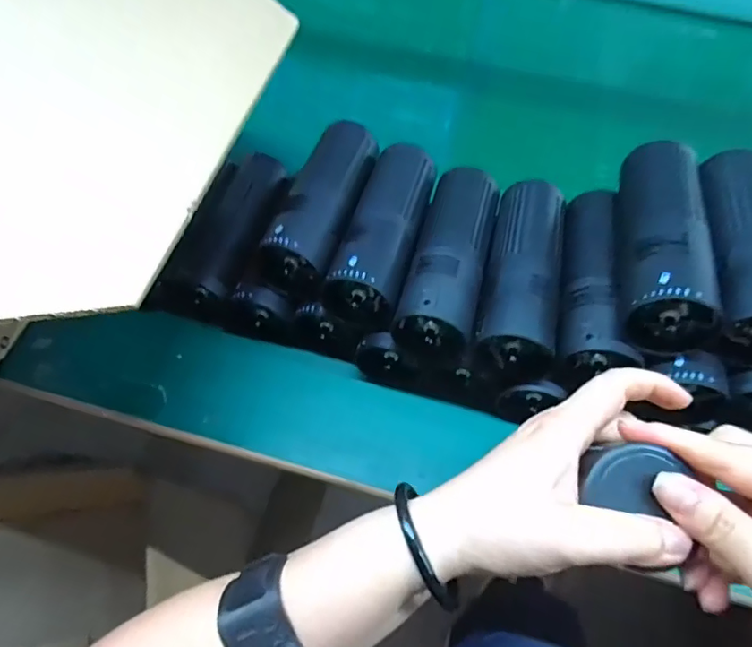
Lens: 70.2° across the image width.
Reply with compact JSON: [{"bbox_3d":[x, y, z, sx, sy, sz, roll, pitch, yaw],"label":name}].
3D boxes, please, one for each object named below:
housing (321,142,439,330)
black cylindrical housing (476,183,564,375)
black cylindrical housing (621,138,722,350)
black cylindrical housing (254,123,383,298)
[{"bbox_3d":[0.007,-0.073,0.427,0.055,0.049,0.163,14,56,6],"label":"housing"},{"bbox_3d":[0.113,-0.039,0.411,0.056,0.053,0.163,15,56,7],"label":"black cylindrical housing"},{"bbox_3d":[0.196,-0.066,0.369,0.055,0.051,0.165,11,55,4],"label":"black cylindrical housing"},{"bbox_3d":[-0.045,-0.101,0.446,0.063,0.051,0.170,14,56,7],"label":"black cylindrical housing"}]

